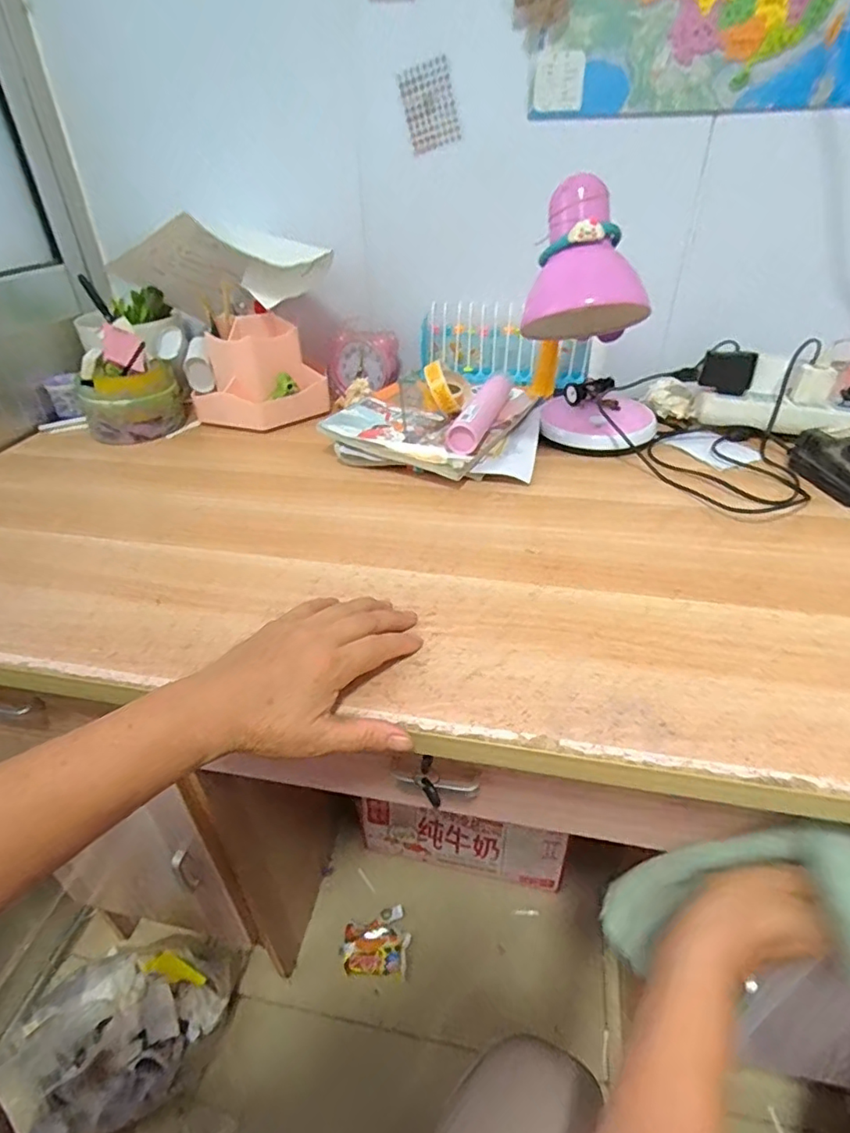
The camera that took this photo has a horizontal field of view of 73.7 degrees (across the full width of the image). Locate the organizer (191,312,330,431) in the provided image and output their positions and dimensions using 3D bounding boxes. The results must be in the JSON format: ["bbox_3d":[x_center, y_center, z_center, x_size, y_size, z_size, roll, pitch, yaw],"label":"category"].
[{"bbox_3d":[-0.220,-0.253,0.737,0.141,0.114,0.122,21,42,29],"label":"organizer"}]

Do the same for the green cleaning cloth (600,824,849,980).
[{"bbox_3d":[0.227,0.224,0.376,0.231,0.059,0.076,-24,18,40],"label":"green cleaning cloth"}]

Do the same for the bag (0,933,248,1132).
[{"bbox_3d":[-0.388,0.609,0.761,0.280,0.148,0.186,-28,43,-32],"label":"bag"}]

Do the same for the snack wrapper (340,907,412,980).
[{"bbox_3d":[-0.076,0.576,0.877,0.101,0.025,0.088,2,36,6],"label":"snack wrapper"}]

